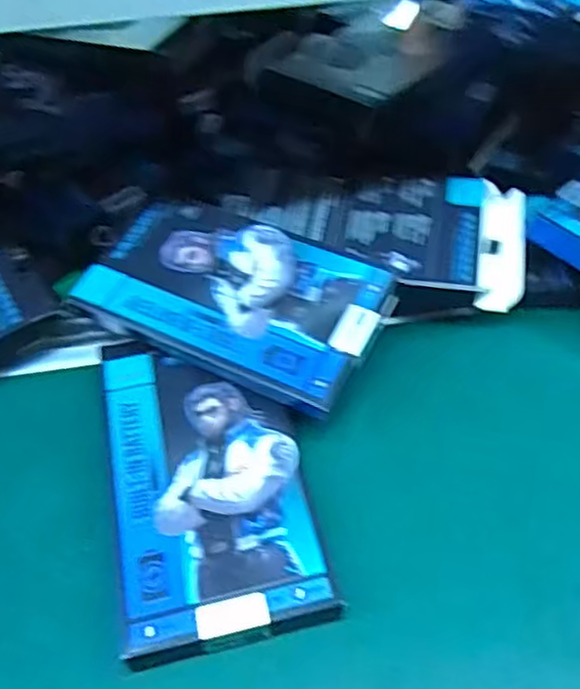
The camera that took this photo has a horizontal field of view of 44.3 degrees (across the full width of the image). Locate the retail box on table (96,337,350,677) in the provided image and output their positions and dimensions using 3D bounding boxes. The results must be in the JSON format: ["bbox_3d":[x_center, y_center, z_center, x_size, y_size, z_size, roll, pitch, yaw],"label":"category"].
[{"bbox_3d":[-0.040,0.060,0.353,0.095,0.014,0.170,-11,47,-7],"label":"retail box on table"}]

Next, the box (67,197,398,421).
[{"bbox_3d":[-0.031,-0.029,0.408,0.163,0.024,0.094,20,51,21],"label":"box"}]

